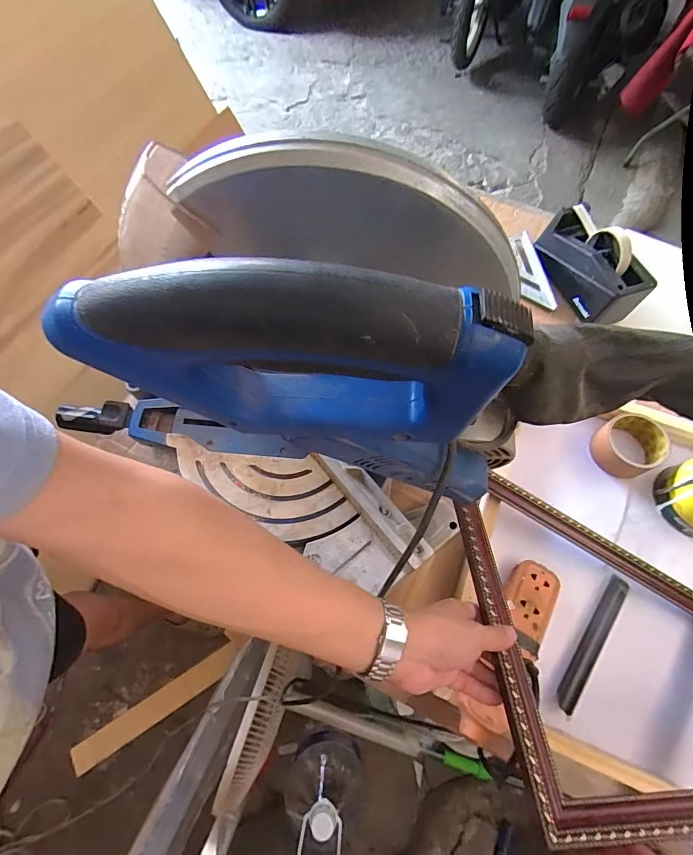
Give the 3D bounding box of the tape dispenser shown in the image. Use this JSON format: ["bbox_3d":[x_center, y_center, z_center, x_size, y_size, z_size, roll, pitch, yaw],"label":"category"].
[{"bbox_3d":[0.412,-0.283,0.680,0.088,0.080,0.214,-15,68,-8],"label":"tape dispenser"}]

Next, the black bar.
[{"bbox_3d":[0.302,0.261,0.491,0.020,0.017,0.174,34,70,13],"label":"black bar"}]

